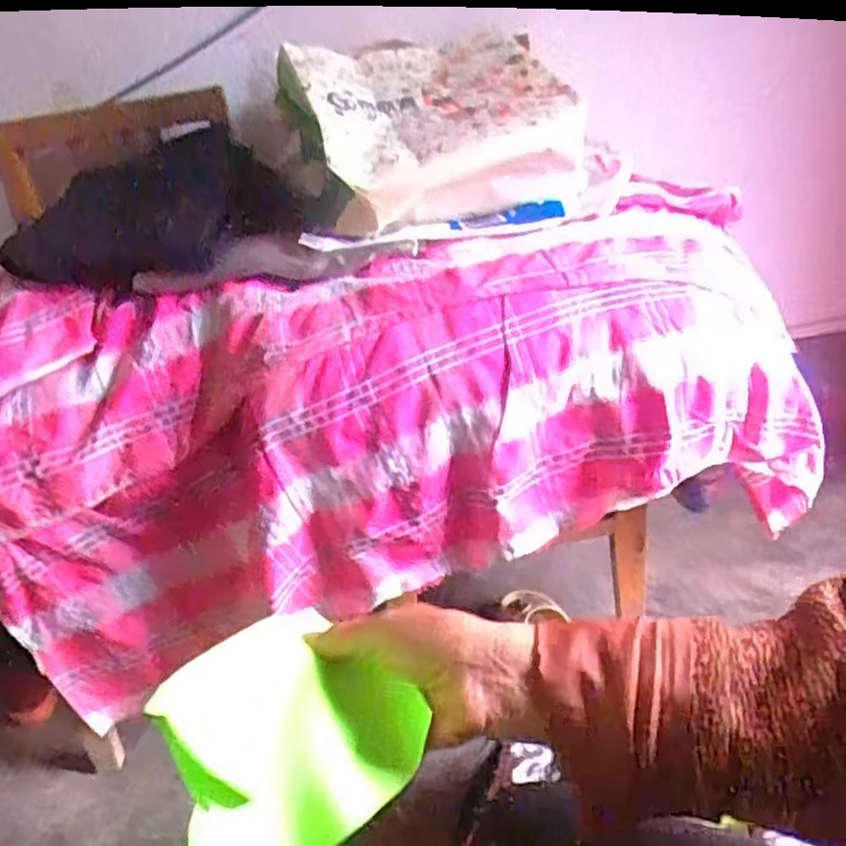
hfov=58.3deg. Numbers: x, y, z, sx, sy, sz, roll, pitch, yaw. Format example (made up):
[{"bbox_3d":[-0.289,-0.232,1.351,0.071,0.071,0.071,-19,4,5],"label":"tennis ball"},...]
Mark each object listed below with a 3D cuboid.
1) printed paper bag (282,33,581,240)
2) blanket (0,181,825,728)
[{"bbox_3d":[0.007,-0.393,1.018,0.359,0.208,0.291,-9,27,-3],"label":"printed paper bag"},{"bbox_3d":[-0.046,0.036,0.952,1.058,0.448,0.285,-11,27,-6],"label":"blanket"}]

